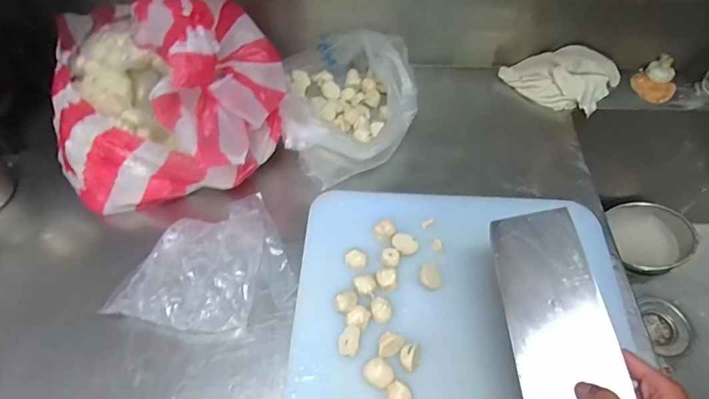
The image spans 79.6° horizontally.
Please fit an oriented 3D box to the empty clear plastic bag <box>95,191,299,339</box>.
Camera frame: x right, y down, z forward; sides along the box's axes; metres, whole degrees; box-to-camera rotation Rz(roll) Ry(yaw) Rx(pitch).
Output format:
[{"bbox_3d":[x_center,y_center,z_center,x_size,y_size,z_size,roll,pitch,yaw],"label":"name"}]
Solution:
[{"bbox_3d":[-0.198,0.089,0.549,0.212,0.051,0.172,-21,58,-13],"label":"empty clear plastic bag"}]

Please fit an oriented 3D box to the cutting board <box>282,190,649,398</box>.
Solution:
[{"bbox_3d":[0.127,0.139,0.504,0.392,0.028,0.338,3,60,0],"label":"cutting board"}]

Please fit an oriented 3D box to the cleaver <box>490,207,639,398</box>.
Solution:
[{"bbox_3d":[0.206,0.160,0.401,0.094,0.029,0.314,-18,61,15],"label":"cleaver"}]

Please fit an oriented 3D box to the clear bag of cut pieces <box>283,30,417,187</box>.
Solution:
[{"bbox_3d":[-0.009,-0.162,0.681,0.200,0.104,0.275,-5,56,-2],"label":"clear bag of cut pieces"}]

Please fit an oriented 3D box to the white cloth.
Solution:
[{"bbox_3d":[0.359,-0.221,0.741,0.172,0.059,0.120,29,61,19],"label":"white cloth"}]

